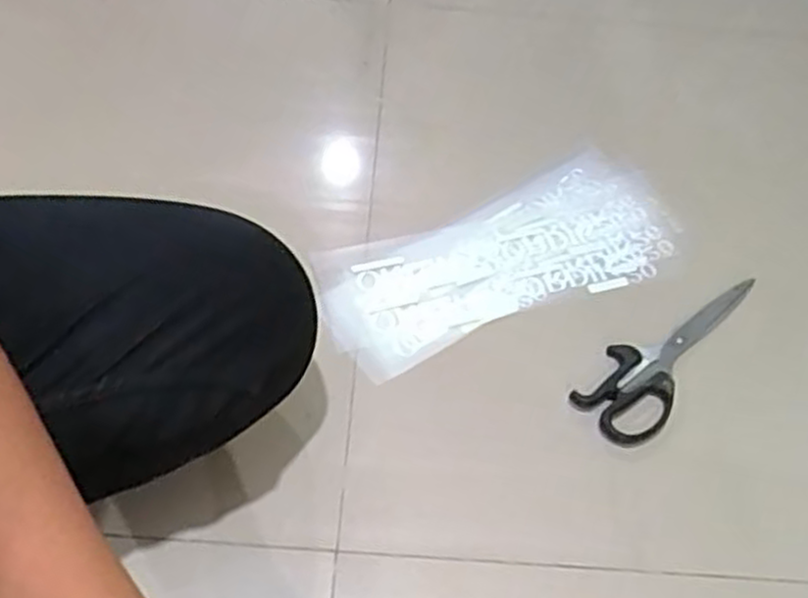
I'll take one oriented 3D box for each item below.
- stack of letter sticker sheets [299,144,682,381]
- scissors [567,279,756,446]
[{"bbox_3d":[0.083,-0.038,0.656,0.318,0.011,0.137,-24,58,-18],"label":"stack of letter sticker sheets"},{"bbox_3d":[0.201,0.037,0.604,0.061,0.006,0.183,35,60,22],"label":"scissors"}]

